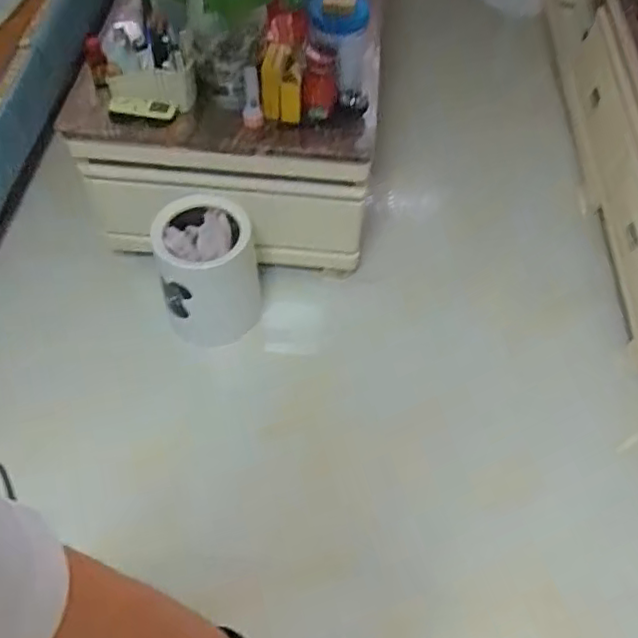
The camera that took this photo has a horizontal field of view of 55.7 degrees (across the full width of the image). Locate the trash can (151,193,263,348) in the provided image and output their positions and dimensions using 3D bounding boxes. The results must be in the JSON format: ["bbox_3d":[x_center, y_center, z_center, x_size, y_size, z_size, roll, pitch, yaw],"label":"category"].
[{"bbox_3d":[-0.263,-0.101,1.432,0.217,0.321,0.252,-10,57,-9],"label":"trash can"}]

